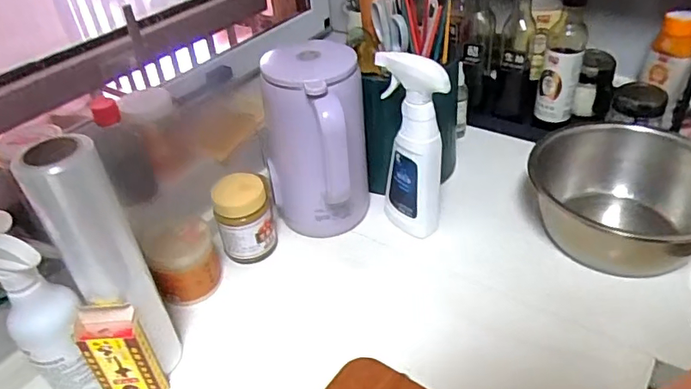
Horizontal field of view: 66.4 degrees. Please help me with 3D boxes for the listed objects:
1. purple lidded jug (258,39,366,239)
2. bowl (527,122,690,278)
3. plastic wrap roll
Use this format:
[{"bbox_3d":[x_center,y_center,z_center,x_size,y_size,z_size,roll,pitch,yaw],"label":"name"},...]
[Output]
[{"bbox_3d":[-0.036,-0.057,0.728,0.133,0.252,0.142,-14,39,-11],"label":"purple lidded jug"},{"bbox_3d":[0.372,0.012,0.715,0.216,0.117,0.235,-3,38,2],"label":"bowl"},{"bbox_3d":[-0.237,0.077,0.537,0.066,0.288,0.058,-17,40,-15],"label":"plastic wrap roll"}]

